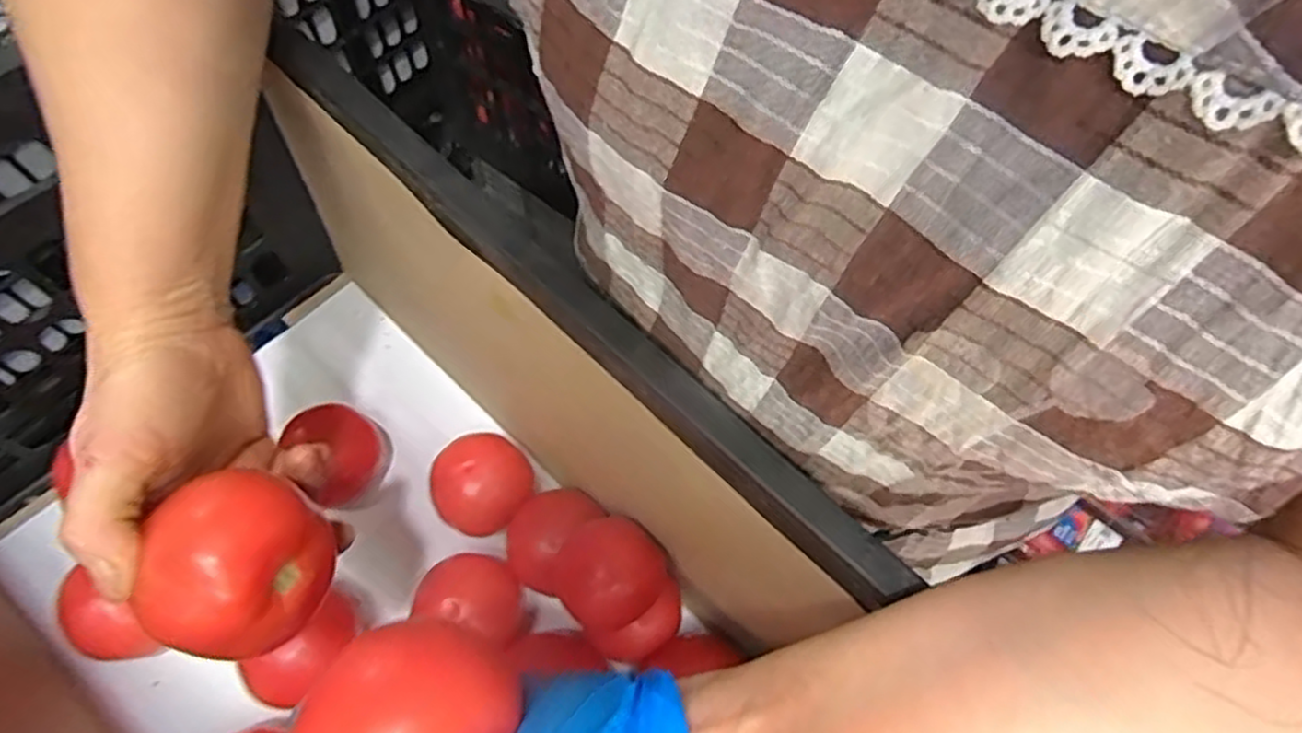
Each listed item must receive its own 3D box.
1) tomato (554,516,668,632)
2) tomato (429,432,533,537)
[{"bbox_3d":[-0.025,0.123,0.430,0.059,0.056,0.059,-1,64,1],"label":"tomato"},{"bbox_3d":[-0.113,0.080,0.487,0.061,0.049,0.061,-1,64,1],"label":"tomato"}]

